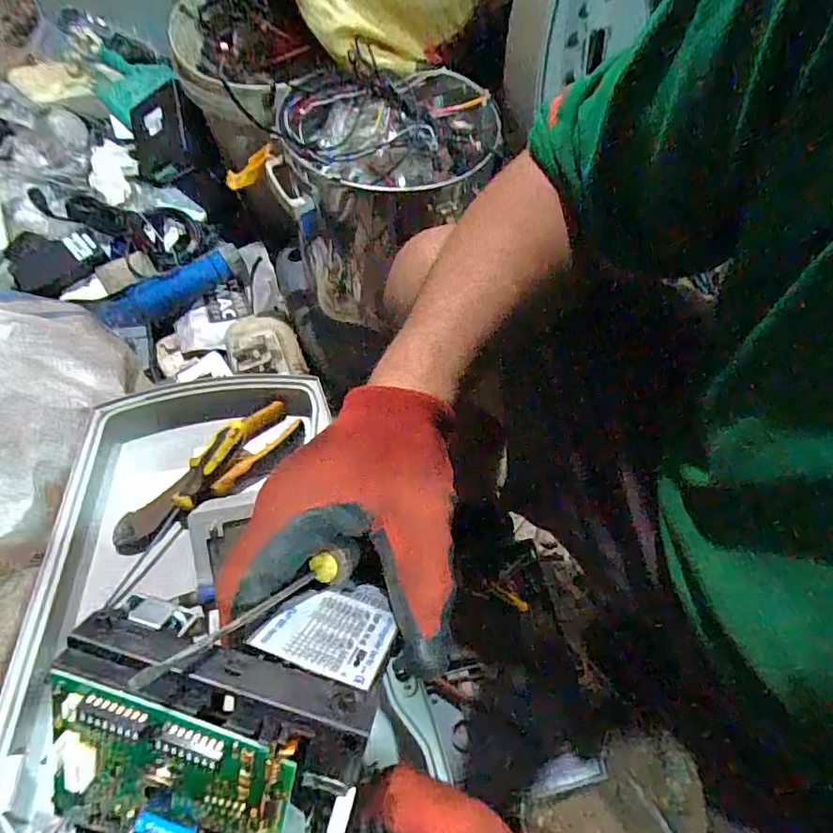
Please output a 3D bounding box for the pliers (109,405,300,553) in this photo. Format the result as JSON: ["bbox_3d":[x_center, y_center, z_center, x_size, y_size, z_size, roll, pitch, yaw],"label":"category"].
[{"bbox_3d":[-0.181,0.045,0.461,0.052,0.033,0.175,38,65,18],"label":"pliers"}]

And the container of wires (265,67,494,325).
[{"bbox_3d":[-0.034,-0.411,0.767,0.303,0.104,0.183,-7,60,-6],"label":"container of wires"}]

